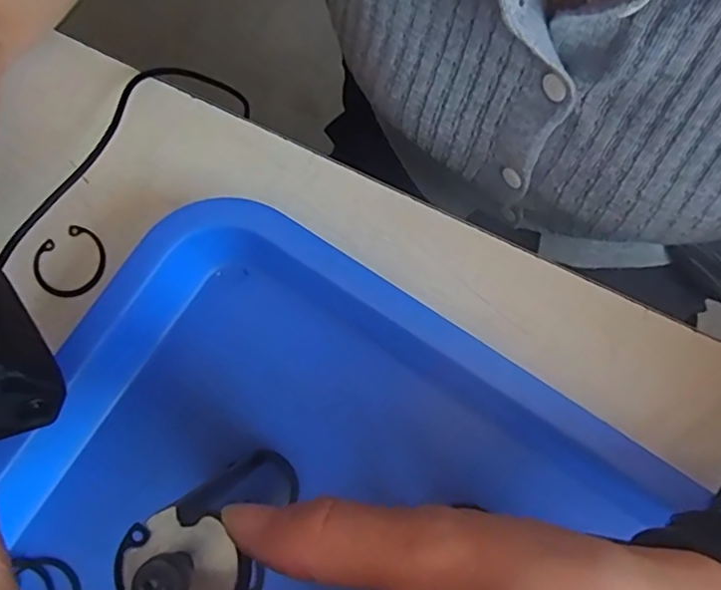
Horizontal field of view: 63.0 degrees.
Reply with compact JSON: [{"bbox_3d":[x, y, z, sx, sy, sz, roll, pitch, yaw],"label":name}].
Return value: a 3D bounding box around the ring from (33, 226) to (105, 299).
[{"bbox_3d":[-0.148,-0.016,0.300,0.034,0.004,0.036,0,80,1],"label":"ring"}]

